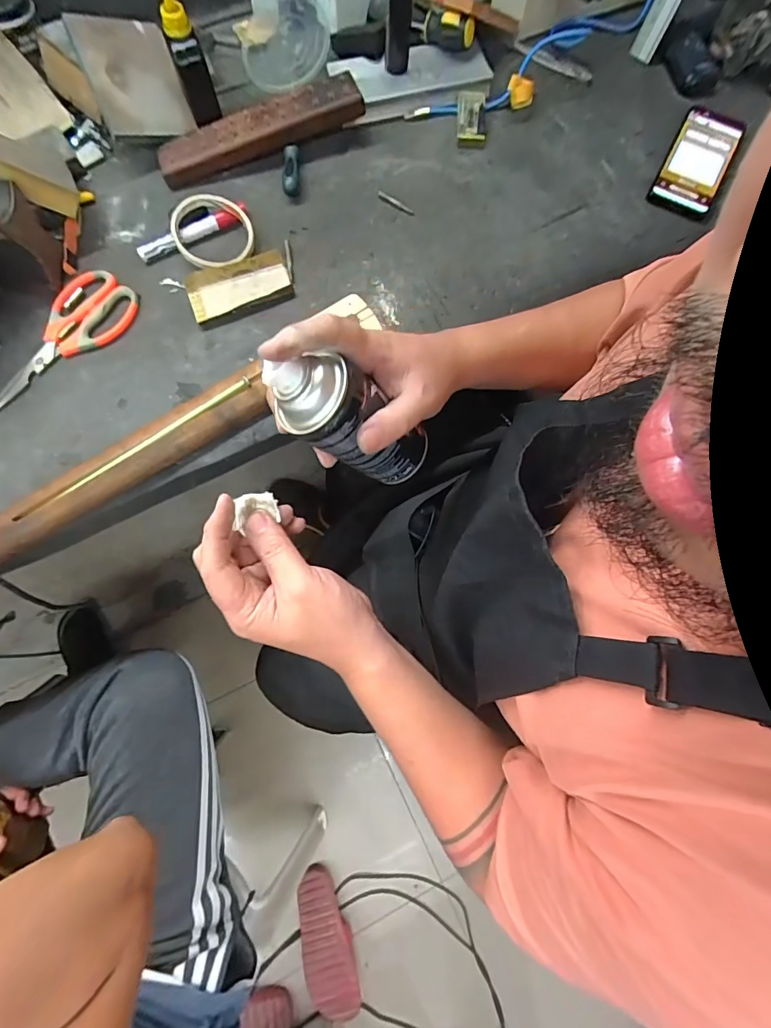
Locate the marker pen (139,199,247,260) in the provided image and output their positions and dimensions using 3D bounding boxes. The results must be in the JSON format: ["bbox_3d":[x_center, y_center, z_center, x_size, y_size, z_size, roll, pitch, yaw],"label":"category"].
[{"bbox_3d":[-0.219,-0.322,0.510,0.129,0.022,0.018,-30,79,-8],"label":"marker pen"}]

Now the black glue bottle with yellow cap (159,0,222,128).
[{"bbox_3d":[-0.211,-0.493,0.477,0.032,0.111,0.036,-19,77,-6],"label":"black glue bottle with yellow cap"}]

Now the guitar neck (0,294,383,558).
[{"bbox_3d":[-0.280,-0.044,0.438,0.629,0.028,0.074,-36,80,-10],"label":"guitar neck"}]

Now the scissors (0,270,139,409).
[{"bbox_3d":[-0.355,-0.183,0.477,0.082,0.010,0.194,40,78,8],"label":"scissors"}]

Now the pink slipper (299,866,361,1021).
[{"bbox_3d":[-0.127,0.911,0.955,0.099,0.064,0.256,-15,77,-5],"label":"pink slipper"}]

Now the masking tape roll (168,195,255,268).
[{"bbox_3d":[-0.193,-0.313,0.496,0.088,0.031,0.079,-14,77,-5],"label":"masking tape roll"}]

